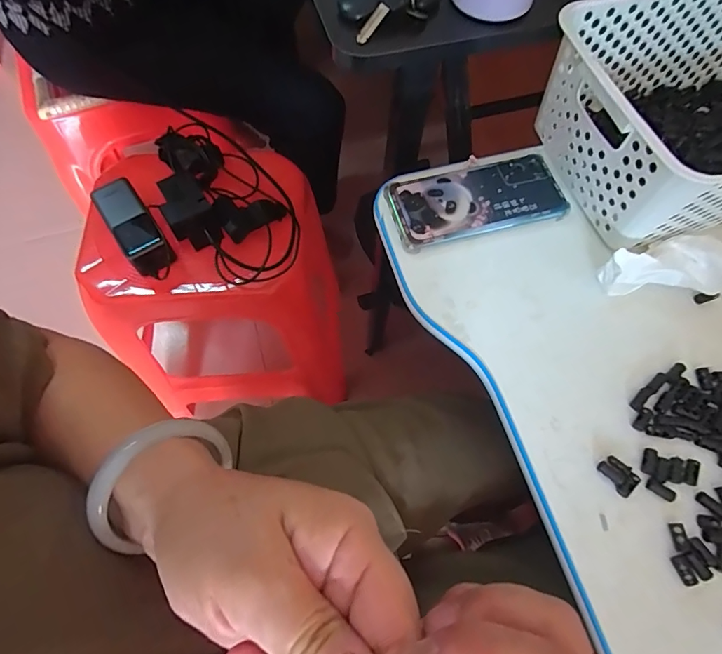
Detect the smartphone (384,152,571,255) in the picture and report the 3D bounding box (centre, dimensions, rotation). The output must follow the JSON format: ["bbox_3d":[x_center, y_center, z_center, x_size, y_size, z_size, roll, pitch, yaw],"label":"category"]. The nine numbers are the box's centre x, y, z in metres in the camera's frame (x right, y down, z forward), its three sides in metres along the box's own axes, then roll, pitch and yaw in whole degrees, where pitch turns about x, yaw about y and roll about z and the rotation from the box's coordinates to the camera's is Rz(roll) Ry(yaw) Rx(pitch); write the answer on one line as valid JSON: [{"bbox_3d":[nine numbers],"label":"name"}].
[{"bbox_3d":[0.112,-0.122,0.425,0.167,0.007,0.079,-14,68,-8],"label":"smartphone"}]

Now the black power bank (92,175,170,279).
[{"bbox_3d":[-0.298,-0.131,0.578,0.051,0.032,0.133,-31,70,-12],"label":"black power bank"}]

